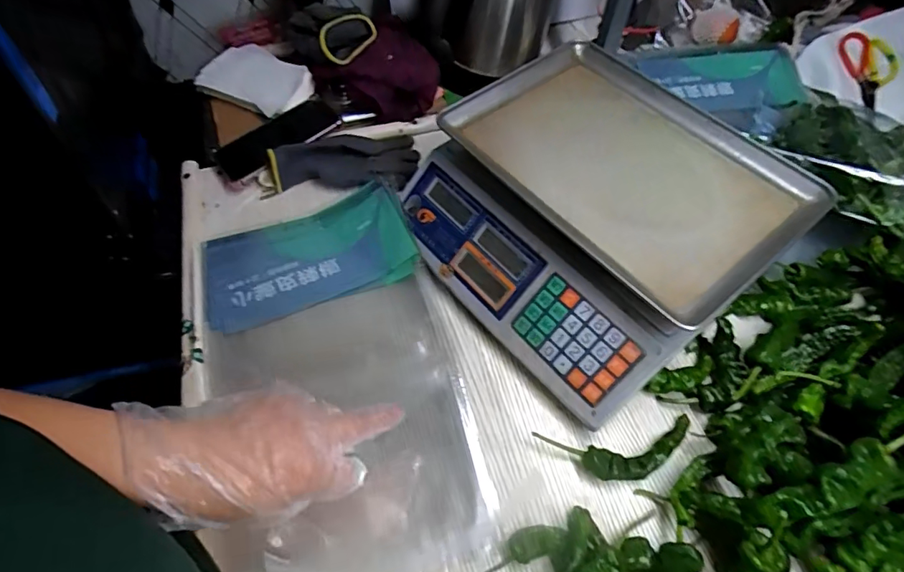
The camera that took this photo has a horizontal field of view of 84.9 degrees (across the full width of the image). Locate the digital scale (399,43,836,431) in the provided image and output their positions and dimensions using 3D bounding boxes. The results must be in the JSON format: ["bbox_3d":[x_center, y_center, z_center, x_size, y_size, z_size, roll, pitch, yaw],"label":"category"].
[{"bbox_3d":[0.143,-0.080,0.526,0.311,0.112,0.329,-35,64,-19],"label":"digital scale"}]

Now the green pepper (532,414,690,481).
[{"bbox_3d":[0.151,0.150,0.446,0.141,0.022,0.049,-5,58,-2],"label":"green pepper"}]

